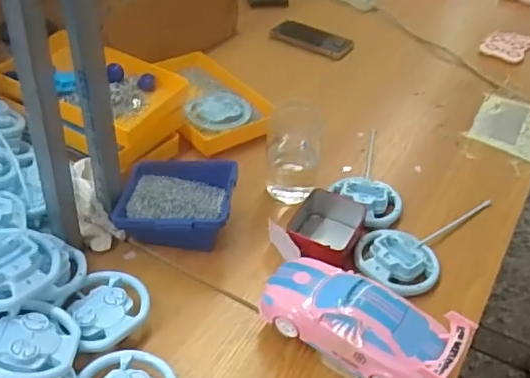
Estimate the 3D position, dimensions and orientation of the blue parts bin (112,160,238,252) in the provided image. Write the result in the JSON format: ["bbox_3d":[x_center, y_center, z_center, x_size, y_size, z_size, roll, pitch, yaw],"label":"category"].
[{"bbox_3d":[-0.109,0.017,0.716,0.137,0.062,0.119,7,40,1],"label":"blue parts bin"}]

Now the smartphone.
[{"bbox_3d":[0.095,-0.297,1.139,0.161,0.013,0.081,26,44,22],"label":"smartphone"}]

